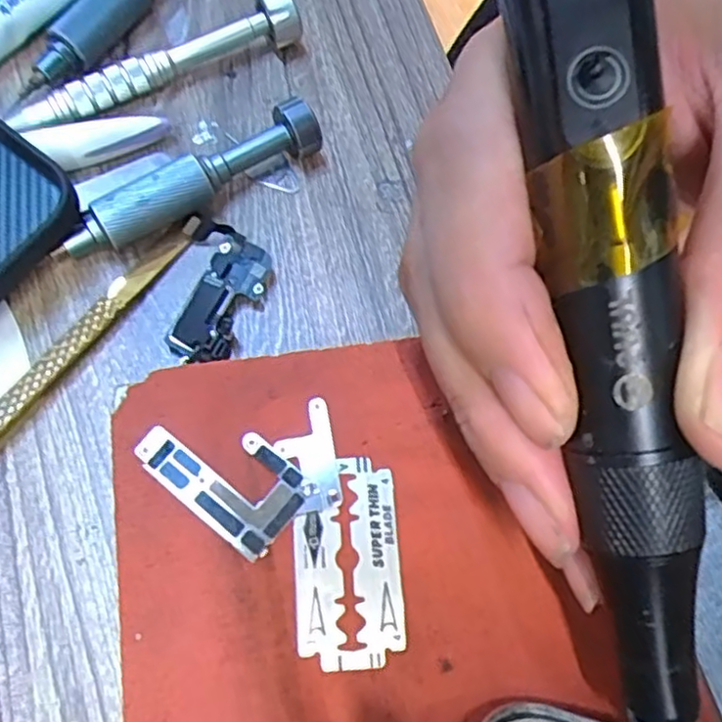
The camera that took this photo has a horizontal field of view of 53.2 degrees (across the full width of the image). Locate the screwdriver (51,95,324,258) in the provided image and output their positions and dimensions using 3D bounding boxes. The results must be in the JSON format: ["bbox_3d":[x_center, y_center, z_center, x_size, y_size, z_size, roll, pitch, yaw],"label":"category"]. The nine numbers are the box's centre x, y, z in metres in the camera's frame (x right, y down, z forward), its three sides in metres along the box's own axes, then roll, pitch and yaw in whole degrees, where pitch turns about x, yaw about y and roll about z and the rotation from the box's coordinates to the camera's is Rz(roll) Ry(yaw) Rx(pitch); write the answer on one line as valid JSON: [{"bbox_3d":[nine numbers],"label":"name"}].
[{"bbox_3d":[-0.050,-0.054,0.217,0.084,0.012,0.014,-32,73,-14],"label":"screwdriver"}]

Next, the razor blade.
[{"bbox_3d":[-0.003,0.041,0.150,0.022,0.004,0.042,-3,68,-4],"label":"razor blade"}]

